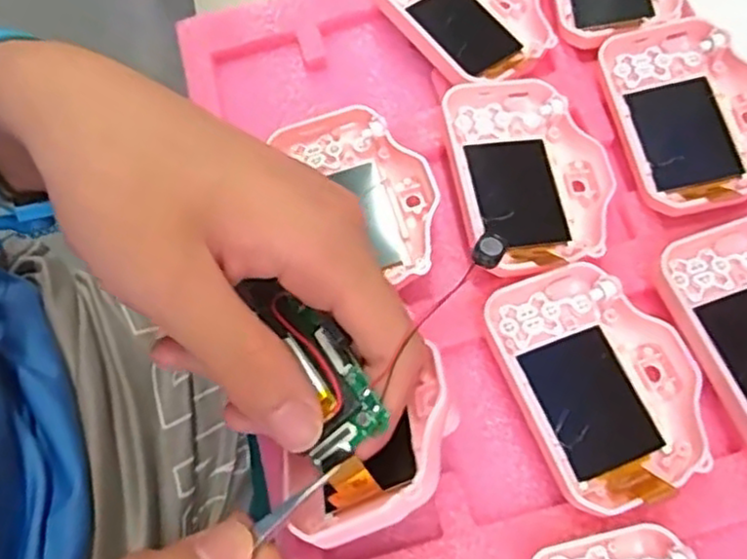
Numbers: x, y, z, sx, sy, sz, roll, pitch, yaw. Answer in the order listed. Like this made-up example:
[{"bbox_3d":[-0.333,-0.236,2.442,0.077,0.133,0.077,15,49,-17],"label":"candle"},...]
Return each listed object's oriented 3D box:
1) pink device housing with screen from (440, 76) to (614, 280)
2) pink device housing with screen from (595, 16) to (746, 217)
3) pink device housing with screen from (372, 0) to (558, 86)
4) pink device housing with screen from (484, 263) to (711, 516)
[{"bbox_3d":[0.064,-0.043,0.285,0.058,0.013,0.087,-16,66,0],"label":"pink device housing with screen"},{"bbox_3d":[0.130,-0.069,0.287,0.058,0.015,0.085,-13,66,1],"label":"pink device housing with screen"},{"bbox_3d":[0.040,-0.124,0.321,0.061,0.012,0.082,-39,68,-10],"label":"pink device housing with screen"},{"bbox_3d":[0.079,0.035,0.251,0.059,0.014,0.083,-23,66,-4],"label":"pink device housing with screen"}]

